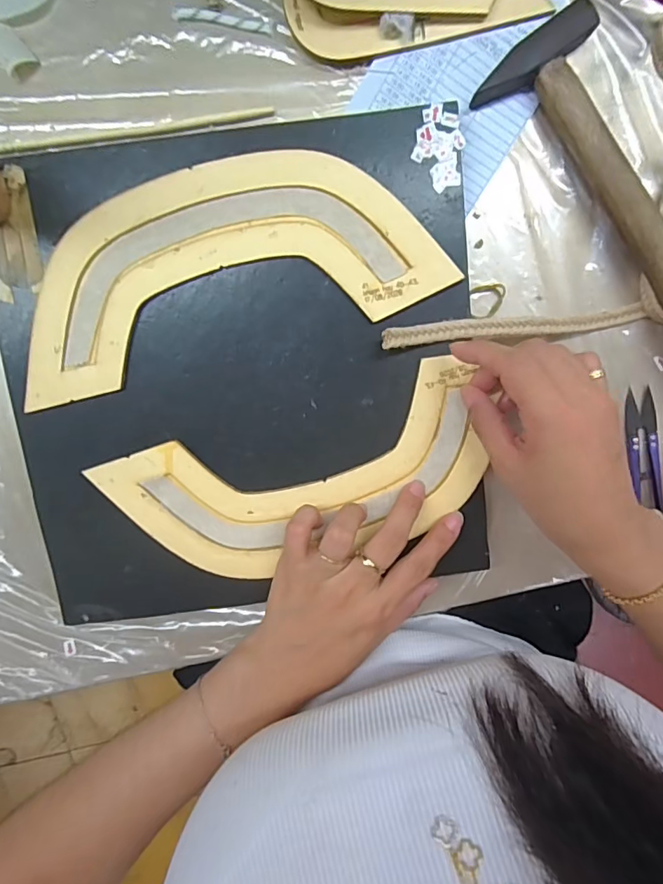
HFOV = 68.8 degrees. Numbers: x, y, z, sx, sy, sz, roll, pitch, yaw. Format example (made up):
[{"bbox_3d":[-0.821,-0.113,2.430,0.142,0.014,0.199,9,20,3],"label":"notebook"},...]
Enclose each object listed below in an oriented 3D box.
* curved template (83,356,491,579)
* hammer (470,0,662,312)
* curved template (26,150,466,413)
[{"bbox_3d":[-0.023,0.027,0.322,0.242,0.007,0.106,-14,99,2],"label":"curved template"},{"bbox_3d":[0.195,-0.147,0.302,0.074,0.032,0.246,-38,97,6],"label":"hammer"},{"bbox_3d":[-0.071,-0.111,0.302,0.269,0.006,0.116,-14,99,3],"label":"curved template"}]

